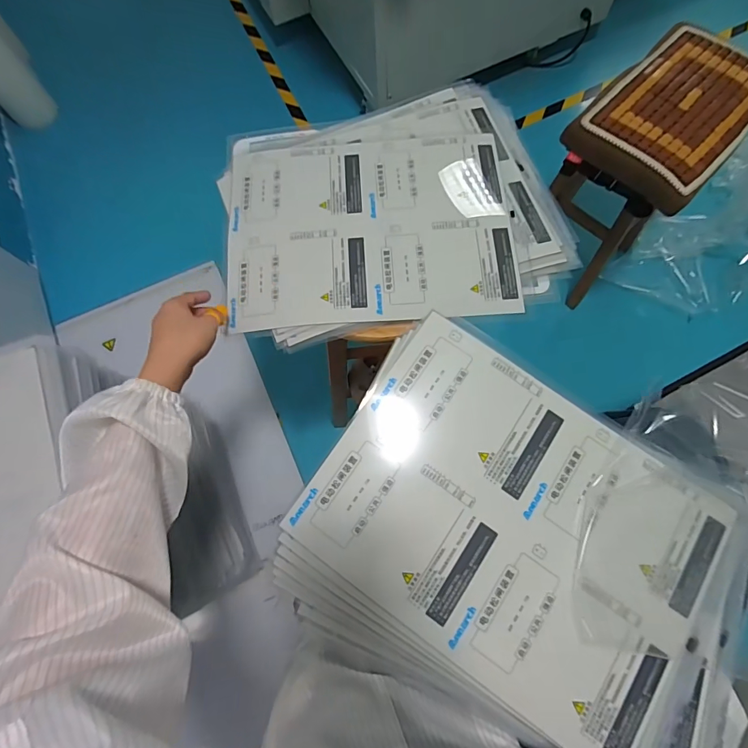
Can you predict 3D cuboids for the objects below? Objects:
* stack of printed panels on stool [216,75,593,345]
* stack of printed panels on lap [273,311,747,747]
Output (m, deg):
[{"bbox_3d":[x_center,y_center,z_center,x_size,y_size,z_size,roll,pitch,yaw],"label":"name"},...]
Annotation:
[{"bbox_3d":[0.015,-0.222,0.561,0.423,0.020,0.345,-10,71,-1],"label":"stack of printed panels on stool"},{"bbox_3d":[0.155,0.170,0.401,0.442,0.045,0.320,30,75,12],"label":"stack of printed panels on lap"}]

